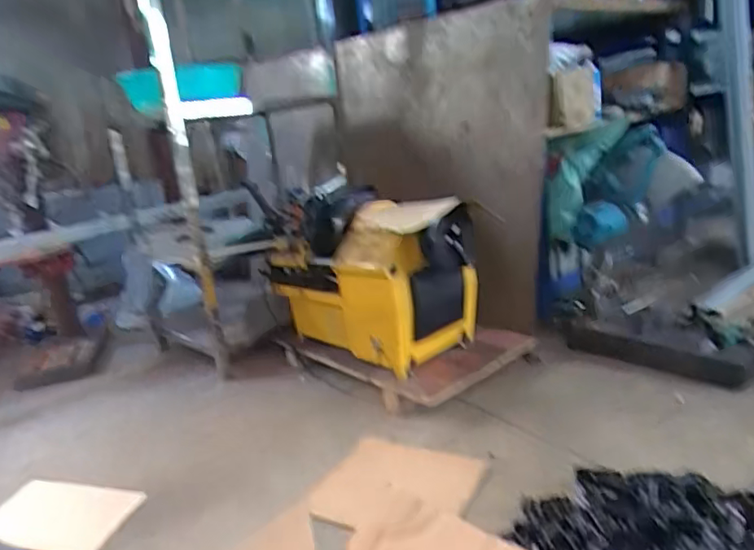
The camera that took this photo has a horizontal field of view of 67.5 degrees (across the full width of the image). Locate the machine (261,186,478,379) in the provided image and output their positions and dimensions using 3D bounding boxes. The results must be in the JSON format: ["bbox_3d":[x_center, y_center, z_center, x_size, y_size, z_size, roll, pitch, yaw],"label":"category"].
[{"bbox_3d":[-0.014,-0.005,1.539,0.609,0.401,0.274,9,23,44],"label":"machine"}]

